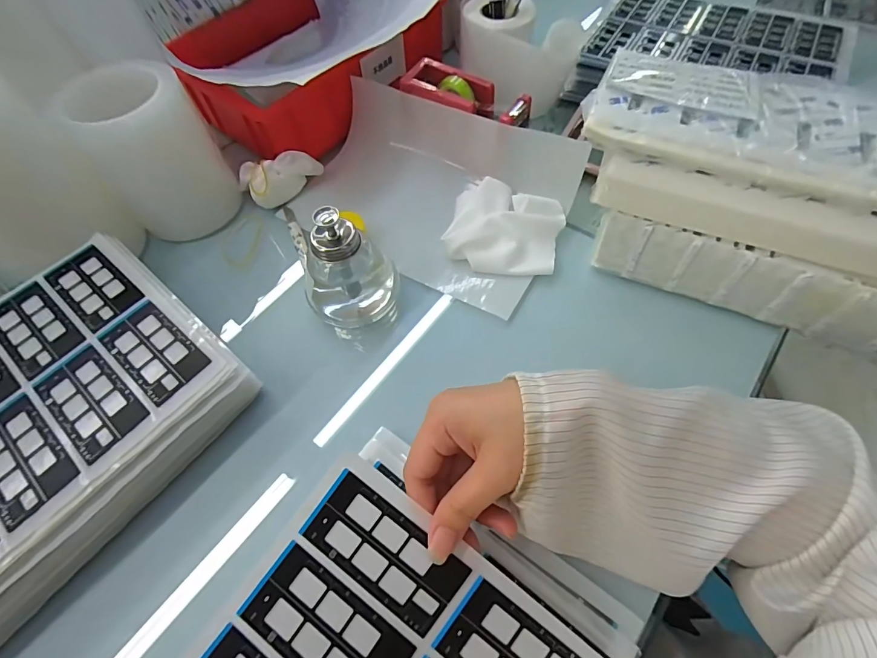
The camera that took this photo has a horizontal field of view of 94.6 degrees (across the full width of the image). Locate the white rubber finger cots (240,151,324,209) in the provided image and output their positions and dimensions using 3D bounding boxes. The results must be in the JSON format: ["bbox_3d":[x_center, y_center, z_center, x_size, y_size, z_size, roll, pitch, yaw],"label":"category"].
[{"bbox_3d":[-0.170,-0.168,0.436,0.081,0.035,0.045,-36,66,-17],"label":"white rubber finger cots"}]

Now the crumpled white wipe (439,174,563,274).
[{"bbox_3d":[0.064,-0.099,0.393,0.104,0.023,0.095,15,63,10],"label":"crumpled white wipe"}]

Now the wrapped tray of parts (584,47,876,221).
[{"bbox_3d":[0.253,-0.133,0.271,0.280,0.027,0.111,22,64,13],"label":"wrapped tray of parts"}]

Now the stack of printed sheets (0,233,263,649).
[{"bbox_3d":[-0.315,0.078,0.305,0.225,0.050,0.288,36,68,19],"label":"stack of printed sheets"}]

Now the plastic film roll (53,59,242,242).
[{"bbox_3d":[-0.281,-0.176,0.409,0.104,0.130,0.097,-36,66,-16],"label":"plastic film roll"}]

